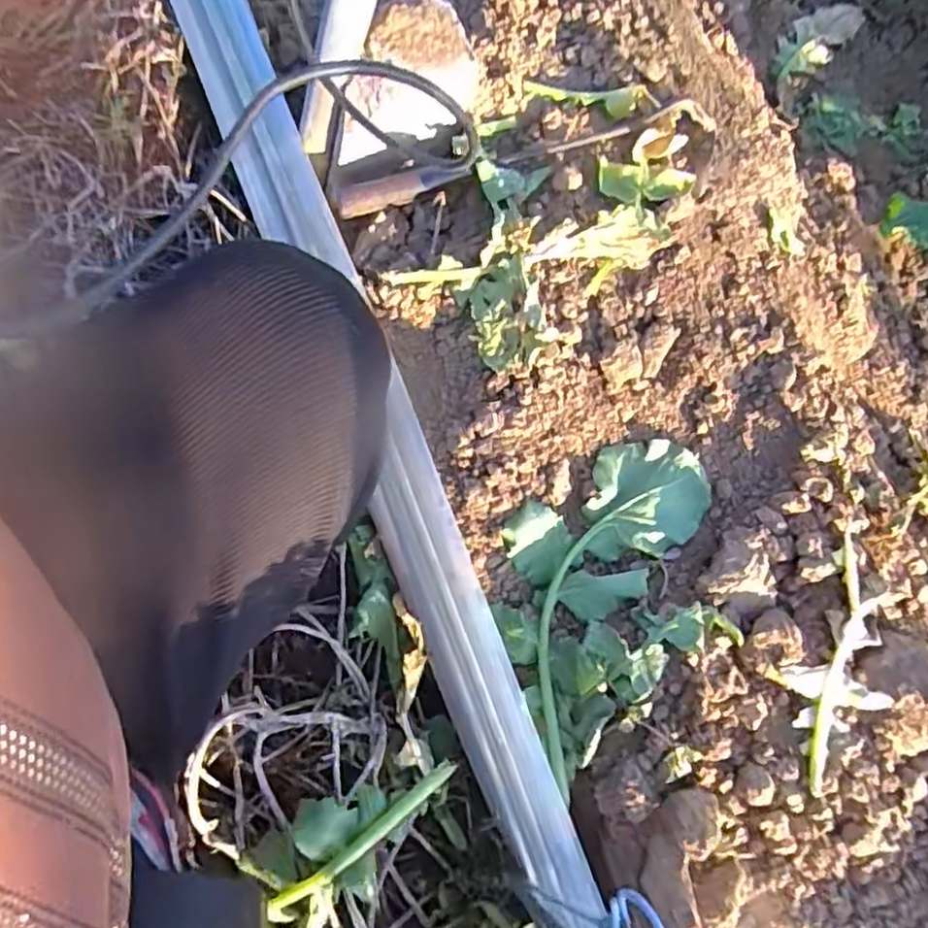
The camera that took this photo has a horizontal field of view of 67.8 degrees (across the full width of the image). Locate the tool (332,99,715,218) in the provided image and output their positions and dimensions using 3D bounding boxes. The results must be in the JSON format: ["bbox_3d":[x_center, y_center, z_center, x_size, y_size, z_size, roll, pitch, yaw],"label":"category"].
[{"bbox_3d":[0.047,-0.225,0.531,0.298,0.047,0.053,-7,75,-2],"label":"tool"}]

